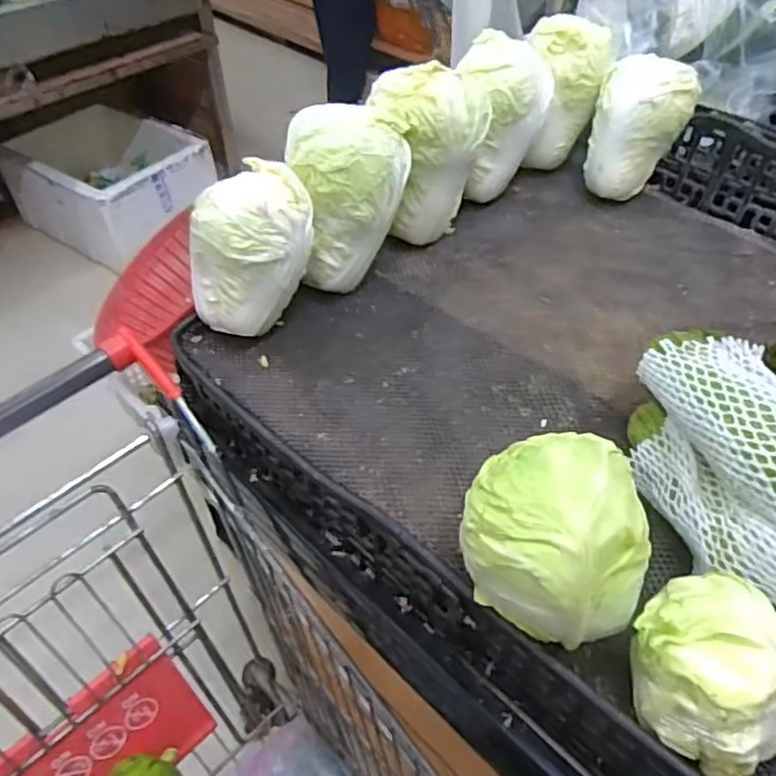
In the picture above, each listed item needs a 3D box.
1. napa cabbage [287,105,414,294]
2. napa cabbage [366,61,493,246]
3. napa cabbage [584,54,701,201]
[{"bbox_3d":[-0.040,-0.204,0.706,0.125,0.166,0.110,-3,48,1],"label":"napa cabbage"},{"bbox_3d":[0.047,-0.264,0.756,0.133,0.176,0.110,1,48,5],"label":"napa cabbage"},{"bbox_3d":[0.316,-0.320,0.839,0.118,0.155,0.103,10,49,12],"label":"napa cabbage"}]

